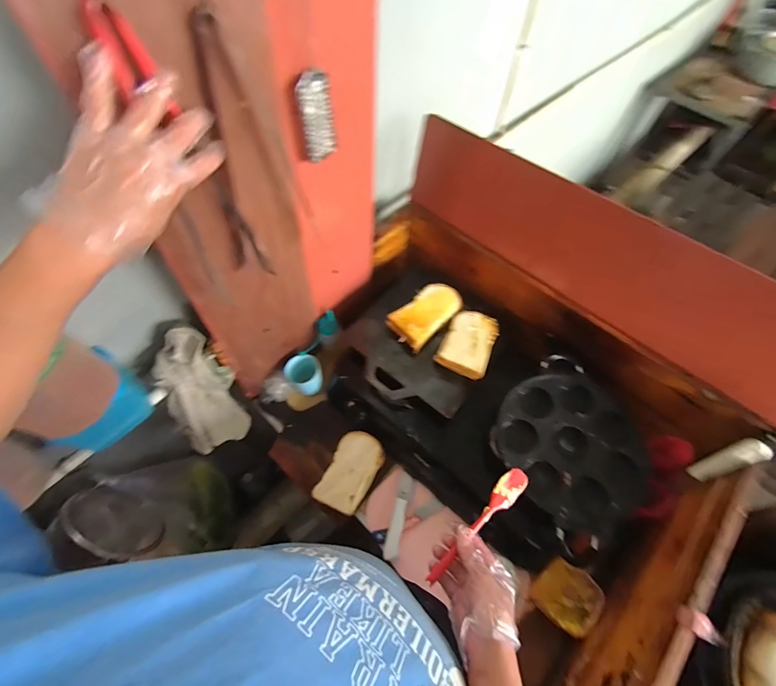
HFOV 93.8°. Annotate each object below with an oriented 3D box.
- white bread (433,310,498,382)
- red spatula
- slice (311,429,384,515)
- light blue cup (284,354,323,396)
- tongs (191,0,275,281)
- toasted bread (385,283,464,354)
[{"bbox_3d":[0.176,-0.005,0.782,0.104,0.026,0.155,23,61,13],"label":"white bread"},{"bbox_3d":[0.127,0.252,0.504,0.197,0.010,0.033,-40,67,-18],"label":"red spatula"},{"bbox_3d":[-0.078,0.264,0.754,0.097,0.025,0.157,25,61,14],"label":"slice"},{"bbox_3d":[-0.195,0.078,0.864,0.078,0.089,0.068,27,62,15],"label":"light blue cup"},{"bbox_3d":[-0.197,-0.216,0.464,0.035,0.337,0.040,30,56,11],"label":"tongs"},{"bbox_3d":[0.087,-0.066,0.816,0.164,0.038,0.095,-39,66,-21],"label":"toasted bread"}]

